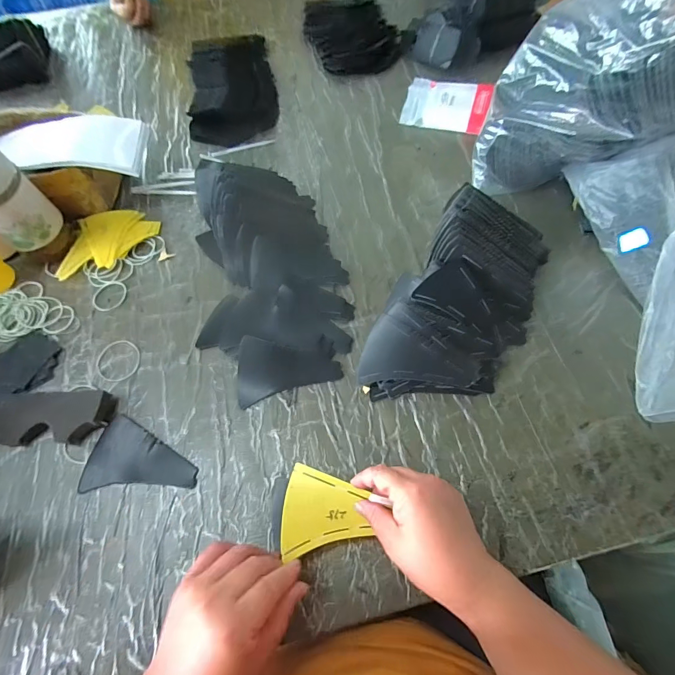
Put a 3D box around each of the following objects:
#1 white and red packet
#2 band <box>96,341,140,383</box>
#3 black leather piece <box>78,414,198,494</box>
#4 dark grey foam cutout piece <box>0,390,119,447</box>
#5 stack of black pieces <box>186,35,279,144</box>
[{"bbox_3d":[0.187,-0.400,0.628,0.137,0.027,0.103,15,66,10],"label":"white and red packet"},{"bbox_3d":[-0.279,0.029,0.465,0.054,0.004,0.057,-1,65,3],"label":"band"},{"bbox_3d":[-0.216,0.127,0.407,0.121,0.006,0.076,-4,64,1],"label":"black leather piece"},{"bbox_3d":[-0.332,0.091,0.418,0.141,0.022,0.058,0,65,3],"label":"dark grey foam cutout piece"},{"bbox_3d":[-0.195,-0.474,0.674,0.153,0.048,0.282,-9,64,-1],"label":"stack of black pieces"}]

